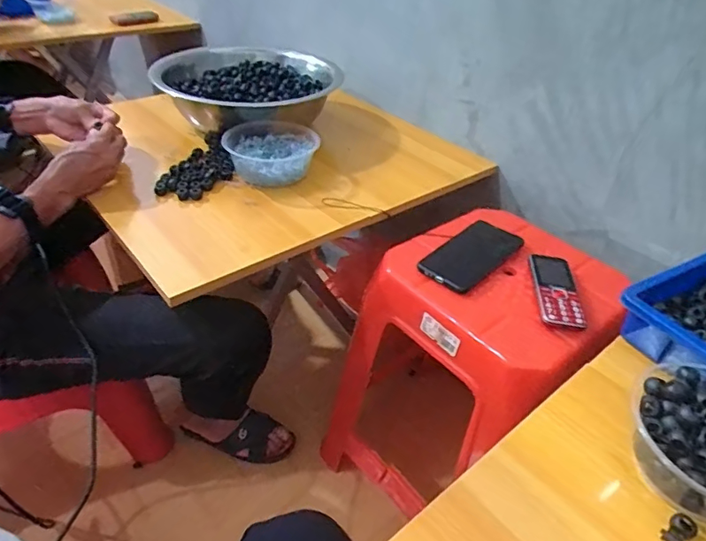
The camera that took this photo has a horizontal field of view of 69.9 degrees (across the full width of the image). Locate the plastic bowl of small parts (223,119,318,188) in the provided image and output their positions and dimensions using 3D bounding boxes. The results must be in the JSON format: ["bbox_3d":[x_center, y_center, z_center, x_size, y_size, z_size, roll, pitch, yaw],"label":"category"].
[{"bbox_3d":[-0.125,-0.179,0.784,0.140,0.061,0.115,-11,41,-18],"label":"plastic bowl of small parts"}]

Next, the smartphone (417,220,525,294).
[{"bbox_3d":[0.163,-0.022,0.686,0.076,0.011,0.164,31,46,29],"label":"smartphone"}]

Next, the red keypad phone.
[{"bbox_3d":[0.253,0.022,0.630,0.051,0.013,0.121,7,39,3],"label":"red keypad phone"}]

